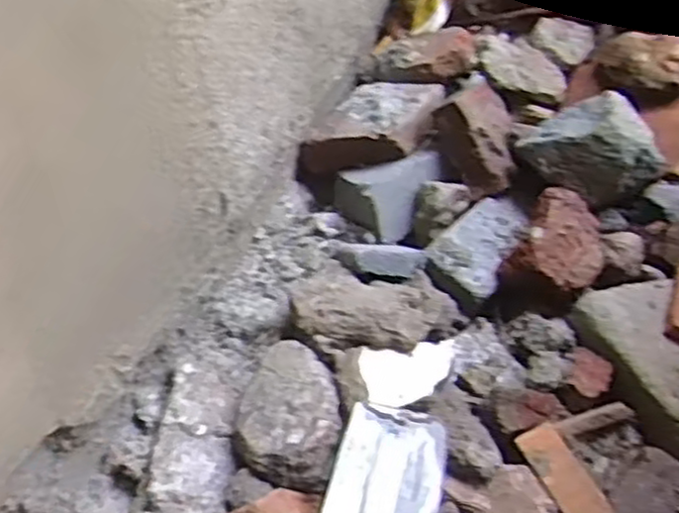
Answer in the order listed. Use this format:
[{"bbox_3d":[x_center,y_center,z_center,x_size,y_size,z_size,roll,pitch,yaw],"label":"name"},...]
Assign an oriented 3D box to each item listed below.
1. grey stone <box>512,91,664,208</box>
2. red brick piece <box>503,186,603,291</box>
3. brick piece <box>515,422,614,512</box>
[{"bbox_3d":[0.254,-0.114,0.787,0.109,0.065,0.117,-2,58,3],"label":"grey stone"},{"bbox_3d":[0.214,-0.010,0.752,0.081,0.041,0.106,27,64,20],"label":"red brick piece"},{"bbox_3d":[0.184,0.178,0.636,0.034,0.013,0.088,-25,59,-11],"label":"brick piece"}]

